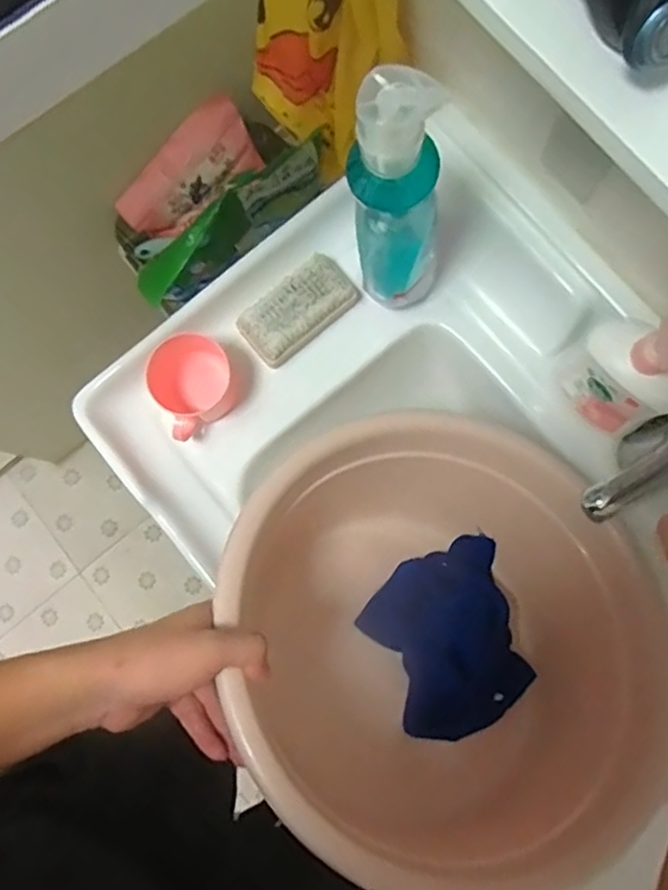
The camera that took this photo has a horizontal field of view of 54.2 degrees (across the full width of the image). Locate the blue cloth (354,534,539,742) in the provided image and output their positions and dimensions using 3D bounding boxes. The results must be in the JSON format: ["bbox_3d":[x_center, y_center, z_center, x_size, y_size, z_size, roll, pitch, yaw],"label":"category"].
[{"bbox_3d":[0.110,0.177,0.604,0.142,0.066,0.151,-23,80,-2],"label":"blue cloth"}]

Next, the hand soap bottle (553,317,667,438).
[{"bbox_3d":[0.250,-0.057,0.559,0.046,0.186,0.095,-43,81,-5],"label":"hand soap bottle"}]

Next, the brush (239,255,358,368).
[{"bbox_3d":[-0.036,-0.137,0.658,0.119,0.040,0.065,-43,80,-10],"label":"brush"}]

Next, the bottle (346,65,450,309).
[{"bbox_3d":[0.056,-0.193,0.536,0.076,0.292,0.073,14,81,4],"label":"bottle"}]

